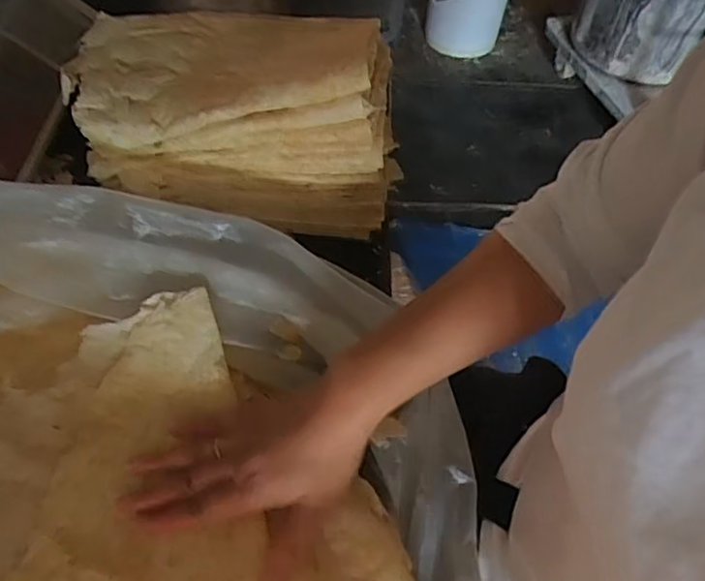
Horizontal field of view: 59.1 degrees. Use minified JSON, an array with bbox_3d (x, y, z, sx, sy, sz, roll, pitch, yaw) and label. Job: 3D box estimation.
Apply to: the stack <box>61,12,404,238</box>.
[{"bbox_3d":[-0.110,-0.183,0.598,0.292,0.155,0.180,6,52,0],"label":"stack"}]

